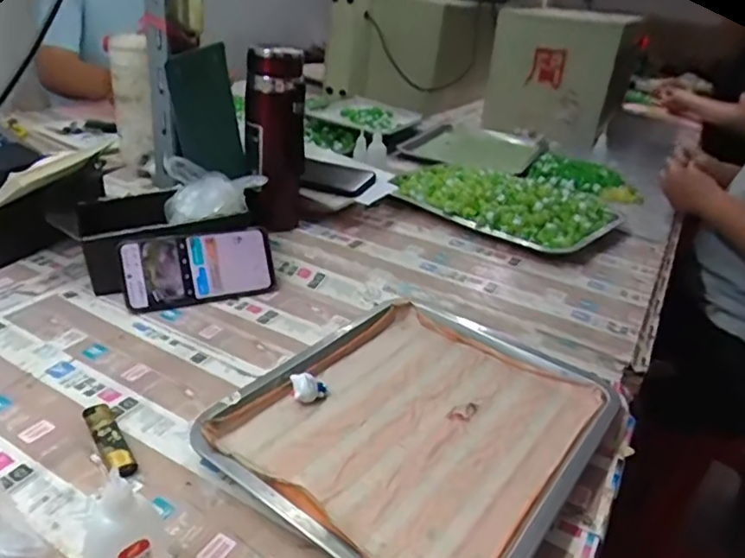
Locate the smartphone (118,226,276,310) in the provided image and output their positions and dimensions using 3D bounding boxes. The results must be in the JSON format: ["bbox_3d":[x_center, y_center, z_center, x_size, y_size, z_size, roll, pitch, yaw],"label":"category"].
[{"bbox_3d":[-0.198,-0.015,0.671,0.166,0.080,0.012,-8,2,-24],"label":"smartphone"}]

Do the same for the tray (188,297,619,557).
[{"bbox_3d":[0.038,0.123,0.507,0.263,0.038,0.304,25,33,29],"label":"tray"}]

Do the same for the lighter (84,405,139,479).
[{"bbox_3d":[-0.210,0.128,0.466,0.019,0.013,0.082,-17,36,-36],"label":"lighter"}]

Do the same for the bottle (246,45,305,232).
[{"bbox_3d":[-0.127,-0.180,0.767,0.073,0.229,0.059,3,29,-7],"label":"bottle"}]

